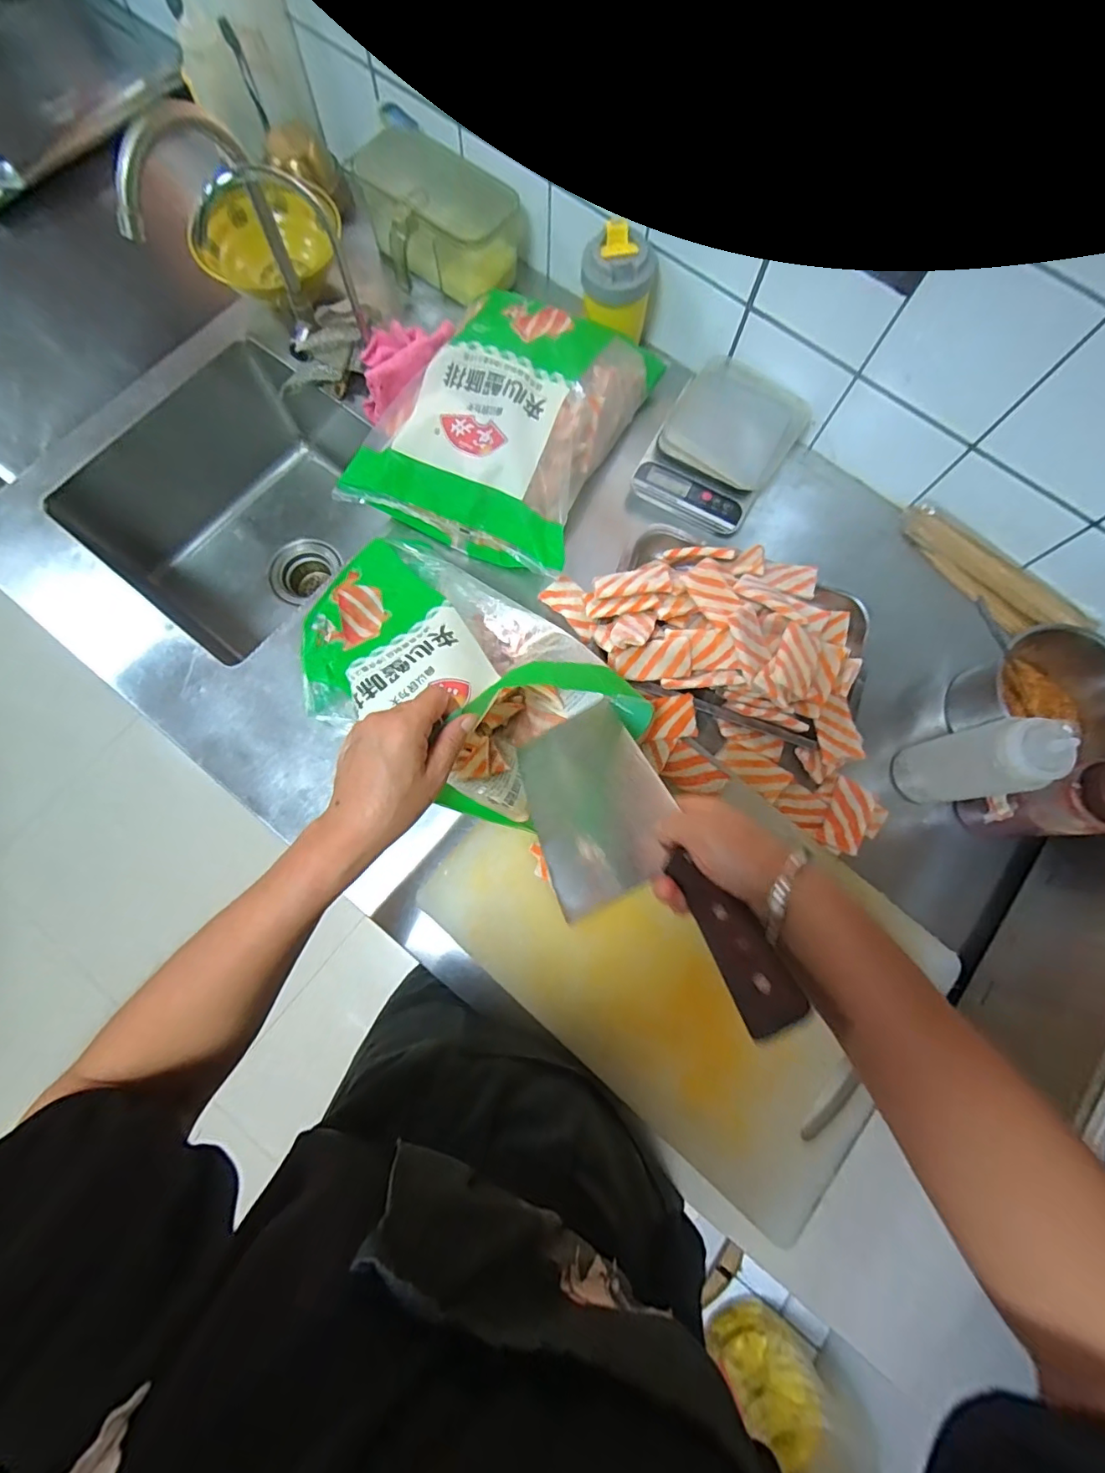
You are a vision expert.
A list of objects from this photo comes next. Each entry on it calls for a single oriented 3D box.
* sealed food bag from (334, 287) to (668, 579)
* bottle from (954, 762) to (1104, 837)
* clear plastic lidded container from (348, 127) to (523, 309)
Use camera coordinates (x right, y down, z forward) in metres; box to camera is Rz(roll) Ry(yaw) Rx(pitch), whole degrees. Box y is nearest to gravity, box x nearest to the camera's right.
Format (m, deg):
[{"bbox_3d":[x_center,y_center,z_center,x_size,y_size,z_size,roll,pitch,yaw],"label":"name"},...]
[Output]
[{"bbox_3d":[-0.054,-0.383,0.643,0.272,0.085,0.332,23,77,4],"label":"sealed food bag"},{"bbox_3d":[0.481,0.068,0.520,0.053,0.175,0.061,-13,77,-5],"label":"bottle"},{"bbox_3d":[-0.166,-0.679,0.711,0.224,0.098,0.120,28,77,5],"label":"clear plastic lidded container"}]

